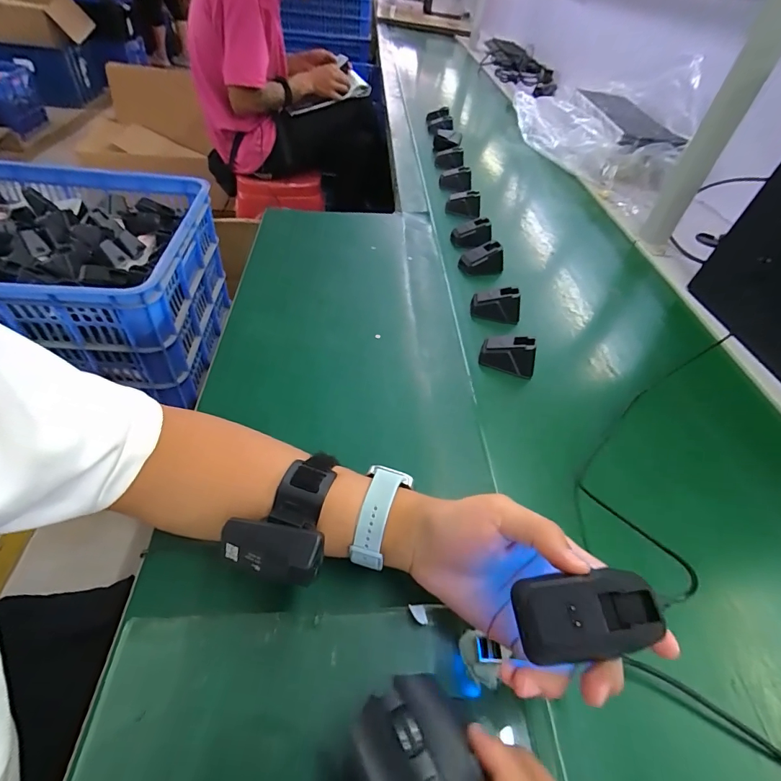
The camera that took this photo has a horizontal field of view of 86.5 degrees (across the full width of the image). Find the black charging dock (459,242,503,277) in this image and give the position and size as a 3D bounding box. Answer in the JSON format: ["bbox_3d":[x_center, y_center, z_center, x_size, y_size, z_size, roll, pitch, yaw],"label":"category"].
[{"bbox_3d":[0.144,-0.205,0.644,0.059,0.044,0.031,-2,47,-9],"label":"black charging dock"}]

